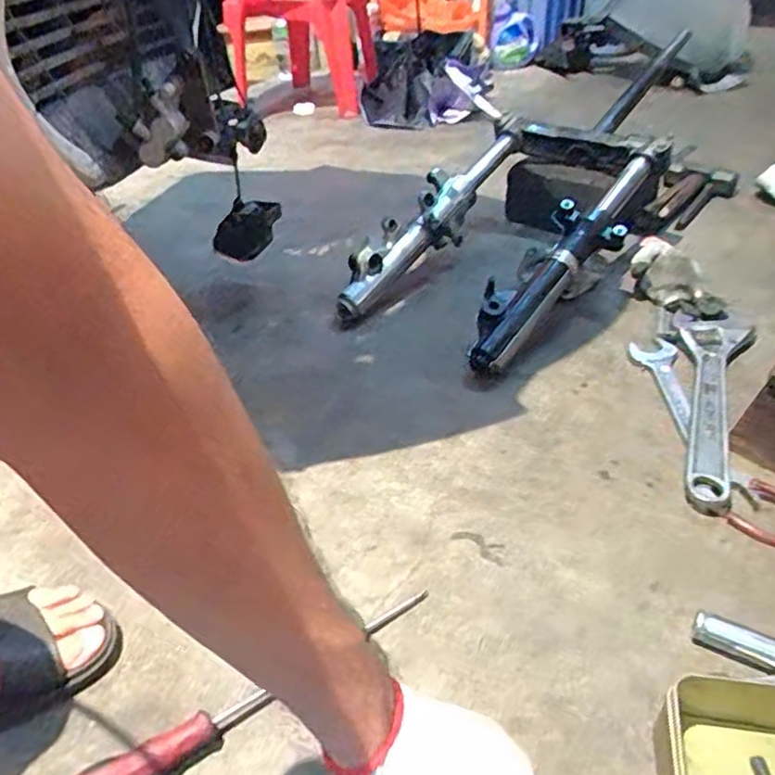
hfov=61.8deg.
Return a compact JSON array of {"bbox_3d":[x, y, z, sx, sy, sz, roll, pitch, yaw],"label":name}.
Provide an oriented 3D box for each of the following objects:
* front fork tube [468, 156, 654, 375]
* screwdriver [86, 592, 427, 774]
[{"bbox_3d":[0.236,-0.178,0.894,0.106,0.085,0.435,28,66,33],"label":"front fork tube"},{"bbox_3d":[-0.097,0.238,0.496,0.305,0.034,0.027,-25,43,-23],"label":"screwdriver"}]

